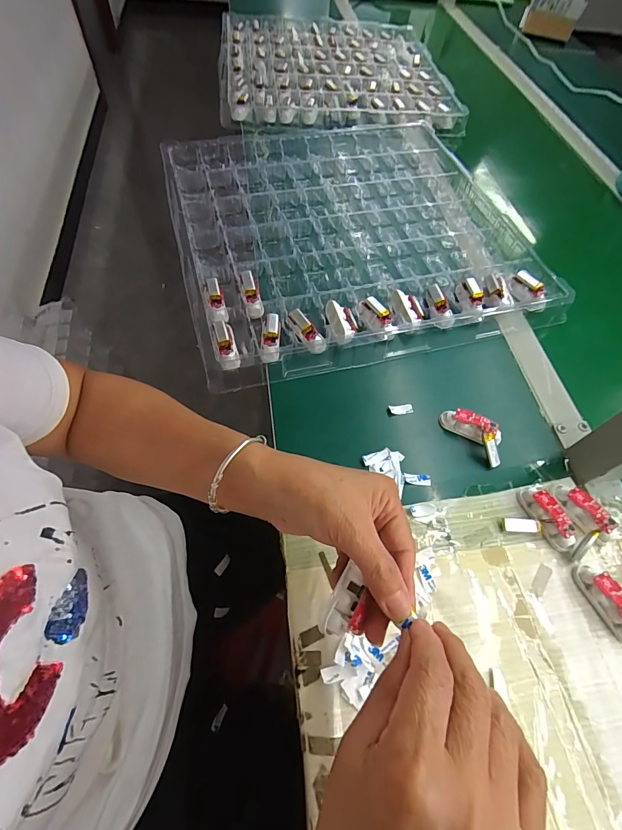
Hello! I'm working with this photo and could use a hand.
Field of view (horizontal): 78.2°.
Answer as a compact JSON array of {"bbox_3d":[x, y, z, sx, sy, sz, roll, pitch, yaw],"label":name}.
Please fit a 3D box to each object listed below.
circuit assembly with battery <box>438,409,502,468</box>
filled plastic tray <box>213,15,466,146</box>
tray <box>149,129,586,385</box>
[{"bbox_3d":[0.171,0.017,0.397,0.033,0.025,0.072,-36,68,-22],"label":"circuit assembly with battery"},{"bbox_3d":[0.044,-0.727,0.811,0.453,0.040,0.494,-2,60,-5],"label":"filled plastic tray"},{"bbox_3d":[0.041,-0.273,0.550,0.450,0.032,0.470,-14,62,-12],"label":"tray"}]

